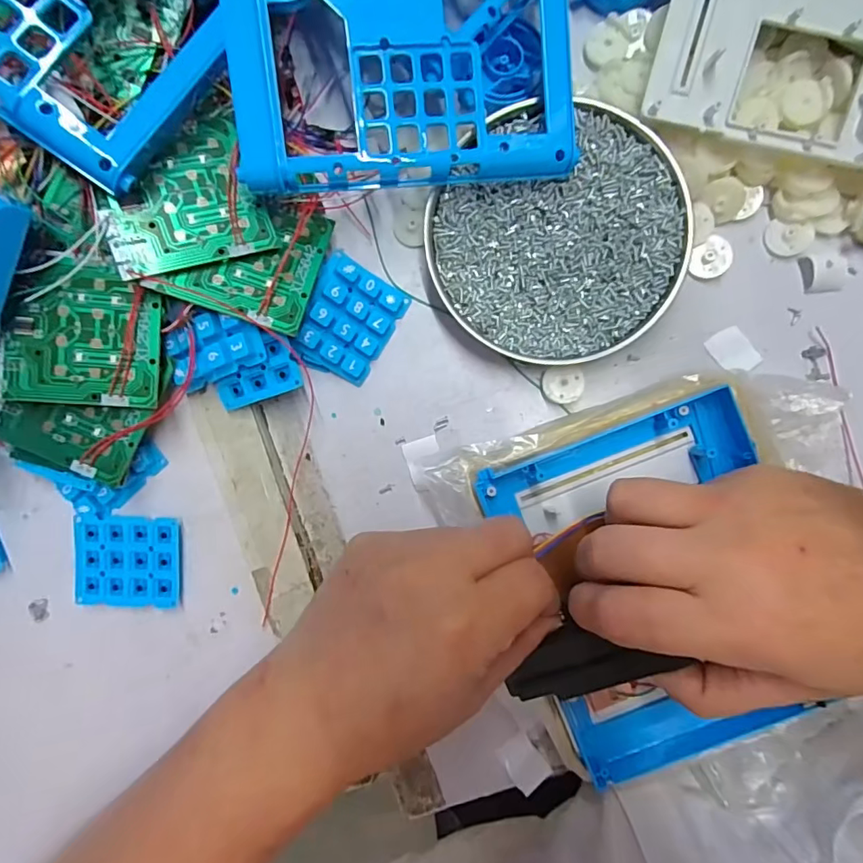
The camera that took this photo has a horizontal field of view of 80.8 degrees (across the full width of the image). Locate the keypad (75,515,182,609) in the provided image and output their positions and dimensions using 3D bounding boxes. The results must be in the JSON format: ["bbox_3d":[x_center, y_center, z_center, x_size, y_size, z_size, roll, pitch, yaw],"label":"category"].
[{"bbox_3d":[-0.170,0.073,0.285,0.057,0.010,0.051,2,91,2],"label":"keypad"}]

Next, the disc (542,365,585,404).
[{"bbox_3d":[0.074,-0.026,0.286,0.022,0.009,0.020,0,91,2],"label":"disc"}]

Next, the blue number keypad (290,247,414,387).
[{"bbox_3d":[-0.045,-0.062,0.282,0.048,0.010,0.058,31,85,-22],"label":"blue number keypad"}]

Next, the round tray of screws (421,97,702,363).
[{"bbox_3d":[0.066,-0.105,0.274,0.132,0.019,0.130,0,91,2],"label":"round tray of screws"}]

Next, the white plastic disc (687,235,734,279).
[{"bbox_3d":[0.153,-0.096,0.281,0.023,0.008,0.021,0,91,2],"label":"white plastic disc"}]

